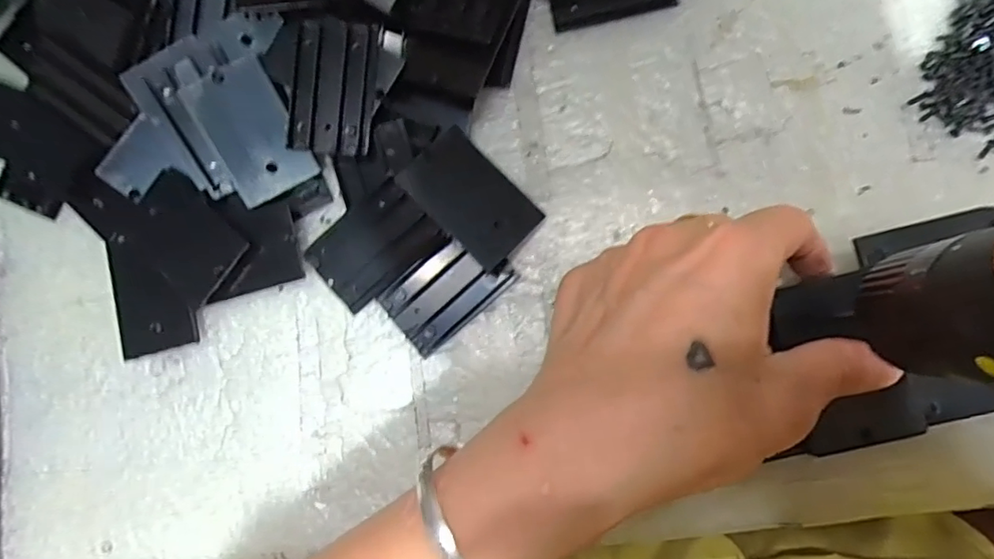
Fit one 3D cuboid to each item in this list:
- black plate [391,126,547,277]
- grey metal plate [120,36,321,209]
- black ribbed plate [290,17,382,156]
[{"bbox_3d":[-0.011,-0.034,0.240,0.056,0.008,0.035,46,73,-1],"label":"black plate"},{"bbox_3d":[-0.118,-0.068,0.243,0.053,0.010,0.073,-31,103,7],"label":"grey metal plate"},{"bbox_3d":[-0.068,-0.081,0.233,0.032,0.009,0.054,5,86,6],"label":"black ribbed plate"}]

